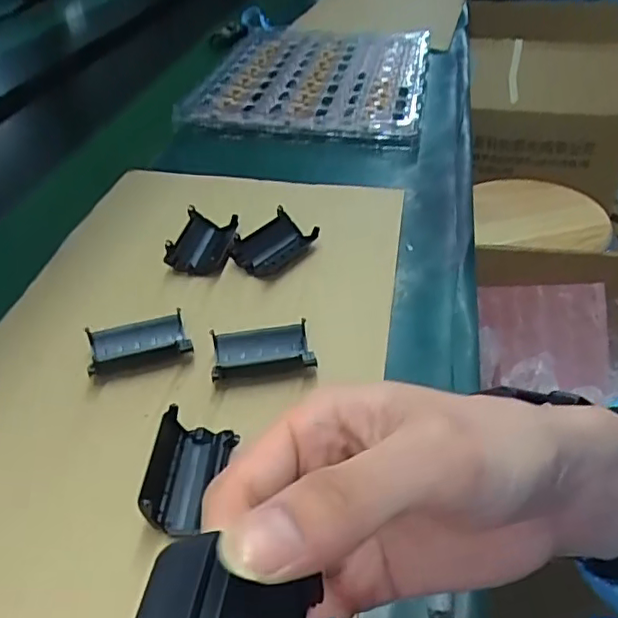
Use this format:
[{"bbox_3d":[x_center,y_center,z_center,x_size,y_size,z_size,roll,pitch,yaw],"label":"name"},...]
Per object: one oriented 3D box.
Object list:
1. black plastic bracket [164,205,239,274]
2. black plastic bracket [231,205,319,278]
[{"bbox_3d":[-0.091,-0.059,0.504,0.048,0.022,0.072,1,39,5],"label":"black plastic bracket"},{"bbox_3d":[-0.032,-0.054,0.501,0.068,0.027,0.042,-32,47,-30],"label":"black plastic bracket"}]

